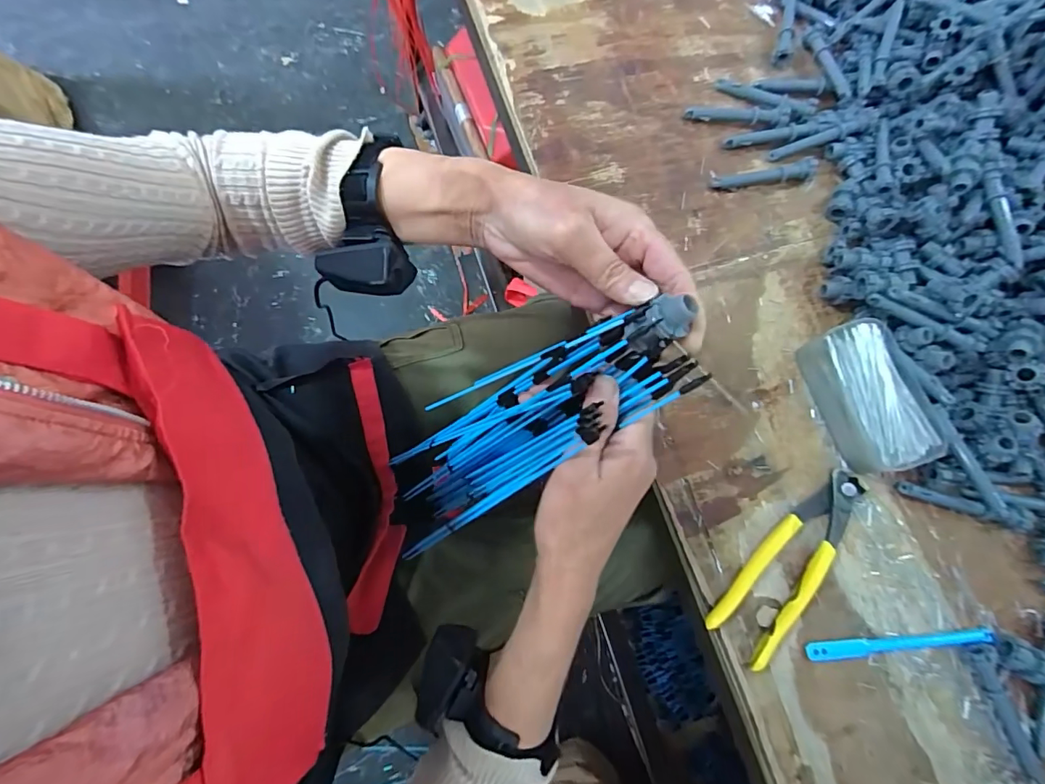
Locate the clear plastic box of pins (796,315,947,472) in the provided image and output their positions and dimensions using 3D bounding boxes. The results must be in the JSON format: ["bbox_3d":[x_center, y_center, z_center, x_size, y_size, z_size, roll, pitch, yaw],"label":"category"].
[{"bbox_3d":[0.277,0.005,0.401,0.067,0.033,0.115,-16,78,-8],"label":"clear plastic box of pins"}]

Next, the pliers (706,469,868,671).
[{"bbox_3d":[0.204,0.125,0.377,0.047,0.016,0.162,42,77,6],"label":"pliers"}]

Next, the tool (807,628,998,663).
[{"bbox_3d":[0.284,0.189,0.371,0.147,0.005,0.013,-2,76,-5],"label":"tool"}]

